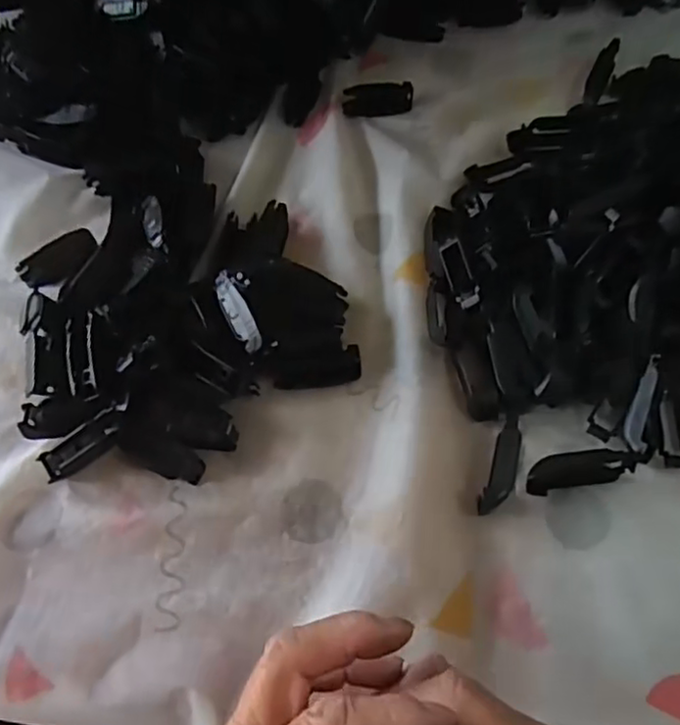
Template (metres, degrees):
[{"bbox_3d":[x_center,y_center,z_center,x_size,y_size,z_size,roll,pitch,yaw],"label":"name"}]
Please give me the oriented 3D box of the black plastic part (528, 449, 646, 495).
[{"bbox_3d":[0.126,0.055,0.335,0.060,0.012,0.017,-11,65,-4],"label":"black plastic part"}]

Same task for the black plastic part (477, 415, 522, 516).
[{"bbox_3d":[0.086,0.053,0.338,0.014,0.011,0.054,18,66,10],"label":"black plastic part"}]

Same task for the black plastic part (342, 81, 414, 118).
[{"bbox_3d":[0.027,-0.189,0.461,0.049,0.014,0.017,2,65,3],"label":"black plastic part"}]

